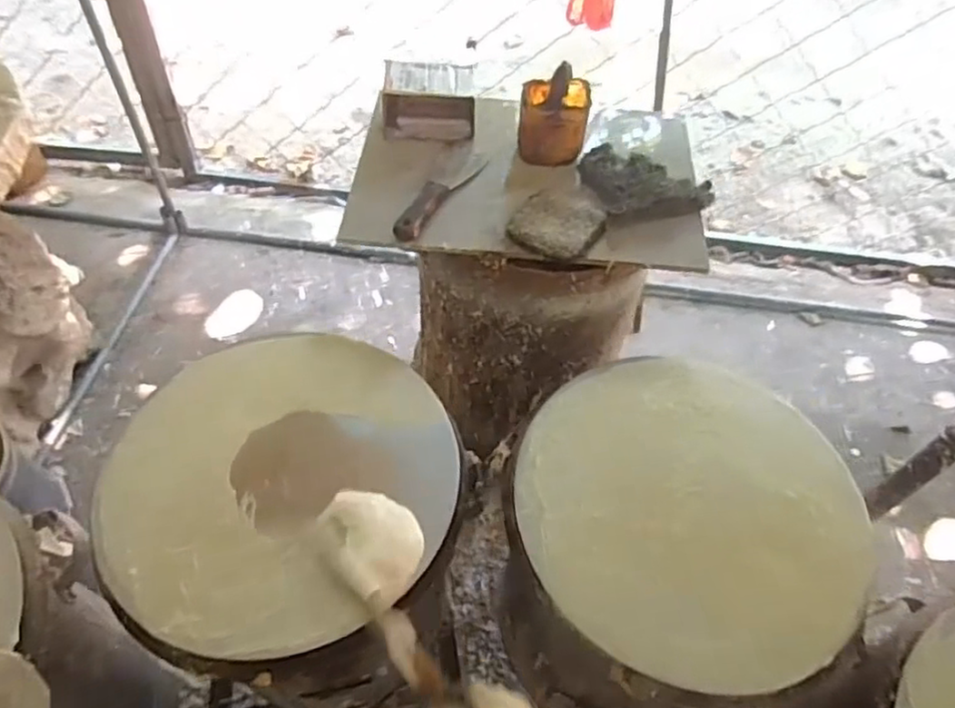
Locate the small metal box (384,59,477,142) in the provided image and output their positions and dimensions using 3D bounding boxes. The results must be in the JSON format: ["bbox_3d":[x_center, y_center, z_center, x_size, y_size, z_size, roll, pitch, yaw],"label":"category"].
[{"bbox_3d":[-0.072,-0.366,0.955,0.140,0.079,0.082,0,53,-3],"label":"small metal box"}]

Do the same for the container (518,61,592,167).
[{"bbox_3d":[0.105,-0.339,0.908,0.094,0.142,0.089,4,53,1],"label":"container"}]

